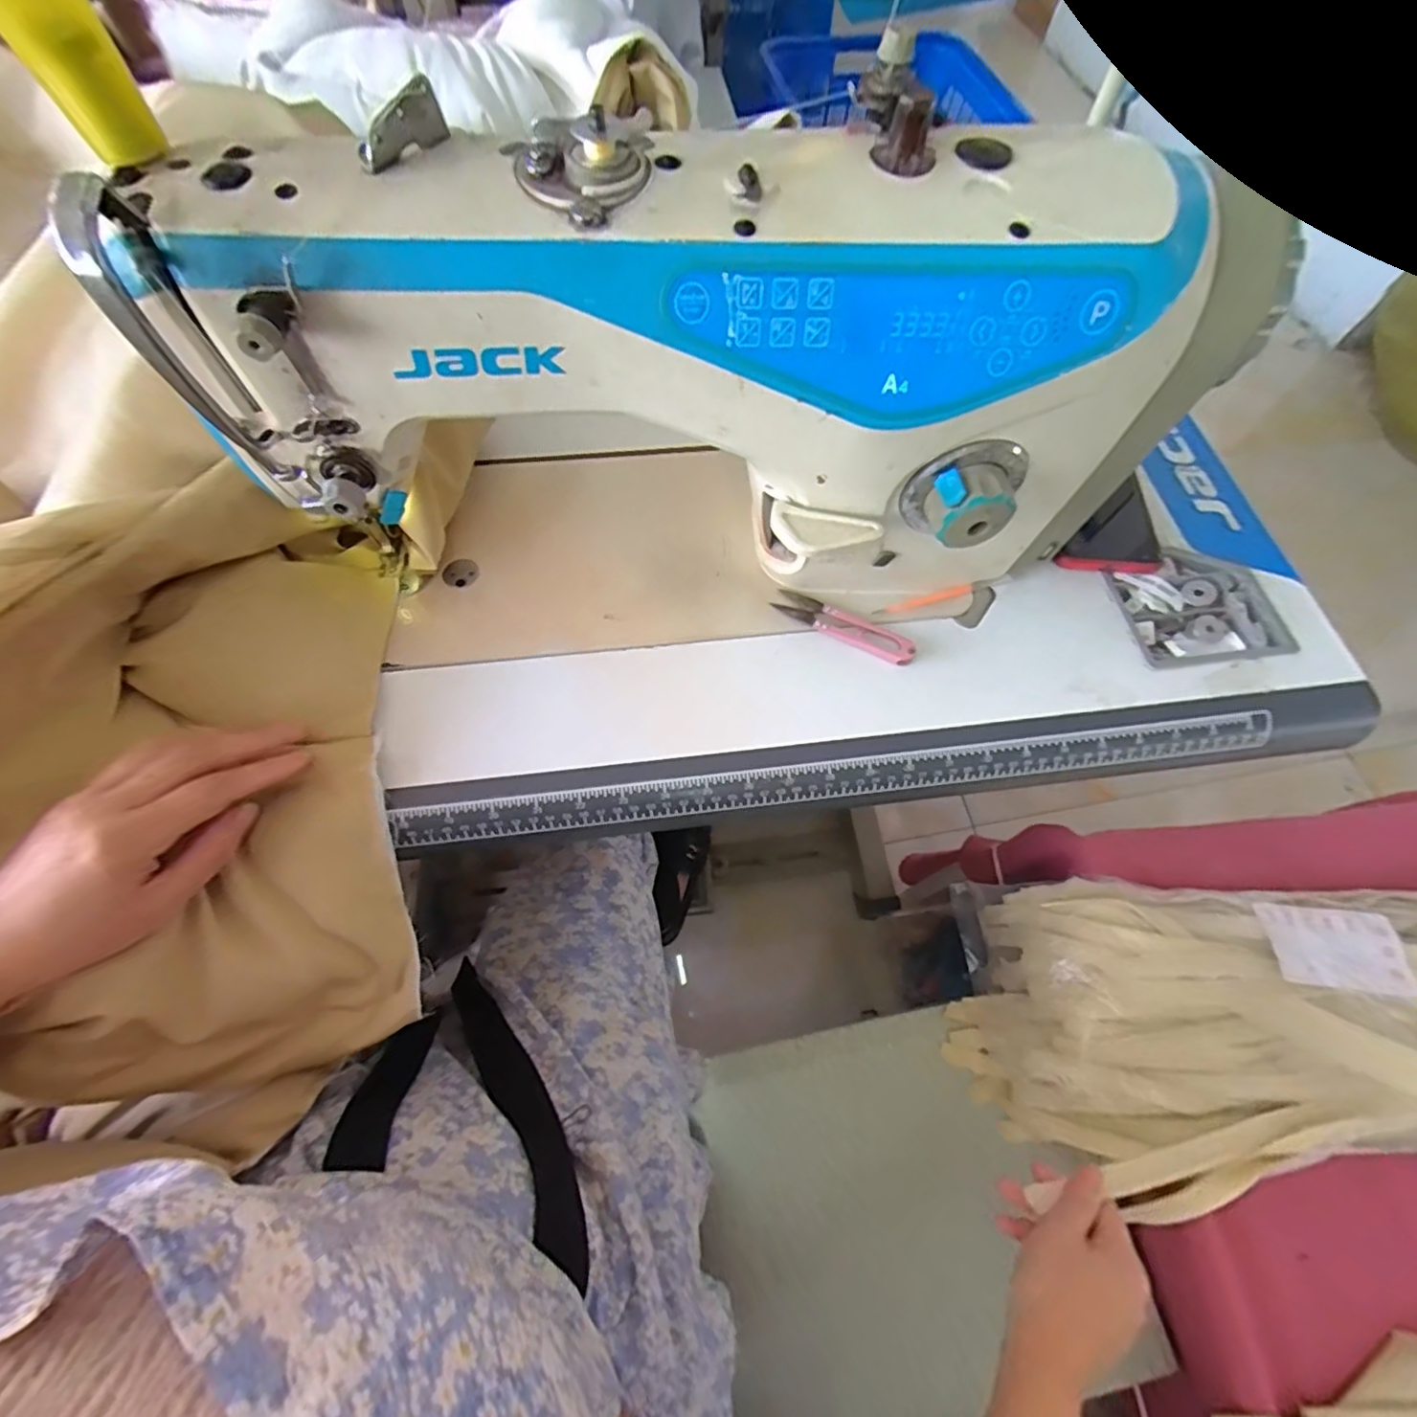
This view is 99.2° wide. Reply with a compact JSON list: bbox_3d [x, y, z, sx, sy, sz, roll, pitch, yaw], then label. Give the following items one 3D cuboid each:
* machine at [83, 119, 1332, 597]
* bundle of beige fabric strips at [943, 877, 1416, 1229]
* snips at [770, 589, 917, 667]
[{"bbox_3d":[0.007,-0.153,0.315,0.497,0.202,0.129,2,65,-2],"label":"machine"},{"bbox_3d":[0.514,0.254,0.492,0.577,0.119,0.216,-4,65,3],"label":"bundle of beige fabric strips"},{"bbox_3d":[0.094,-0.058,0.415,0.099,0.012,0.023,29,67,11],"label":"snips"}]

